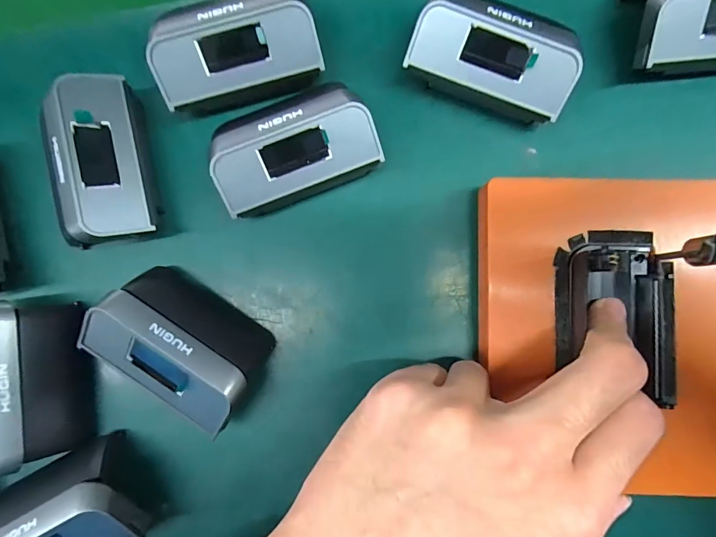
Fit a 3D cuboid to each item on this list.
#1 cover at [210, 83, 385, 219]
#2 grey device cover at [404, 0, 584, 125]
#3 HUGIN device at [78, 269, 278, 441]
[{"bbox_3d":[-0.028,-0.053,0.177,0.073,0.029,0.040,-21,86,-1],"label":"cover"},{"bbox_3d":[0.061,-0.095,0.179,0.073,0.032,0.036,23,86,2],"label":"grey device cover"},{"bbox_3d":[-0.080,0.035,0.175,0.072,0.031,0.047,34,87,3],"label":"HUGIN device"}]

